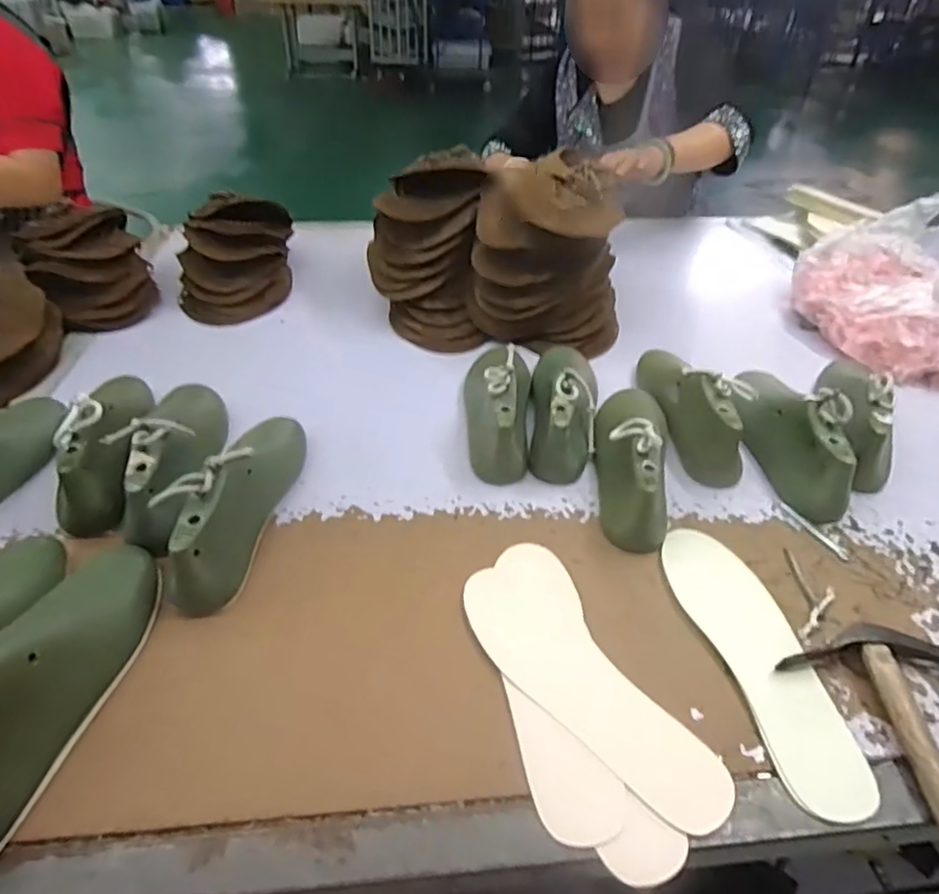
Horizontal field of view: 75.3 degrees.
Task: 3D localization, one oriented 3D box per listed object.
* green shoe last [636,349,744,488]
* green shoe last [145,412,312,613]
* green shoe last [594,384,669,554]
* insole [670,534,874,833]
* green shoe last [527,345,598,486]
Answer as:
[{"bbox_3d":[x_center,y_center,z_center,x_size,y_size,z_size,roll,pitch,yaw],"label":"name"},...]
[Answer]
[{"bbox_3d":[0.274,-0.067,0.750,0.071,0.083,0.250,-4,39,-7],"label":"green shoe last"},{"bbox_3d":[-0.227,0.033,0.600,0.074,0.090,0.260,5,39,4],"label":"green shoe last"},{"bbox_3d":[0.183,-0.012,0.669,0.080,0.091,0.258,10,40,10],"label":"green shoe last"},{"bbox_3d":[0.241,0.169,0.519,0.072,0.009,0.267,-8,38,-7],"label":"insole"},{"bbox_3d":[0.116,-0.068,0.745,0.085,0.087,0.245,9,39,9],"label":"green shoe last"}]

